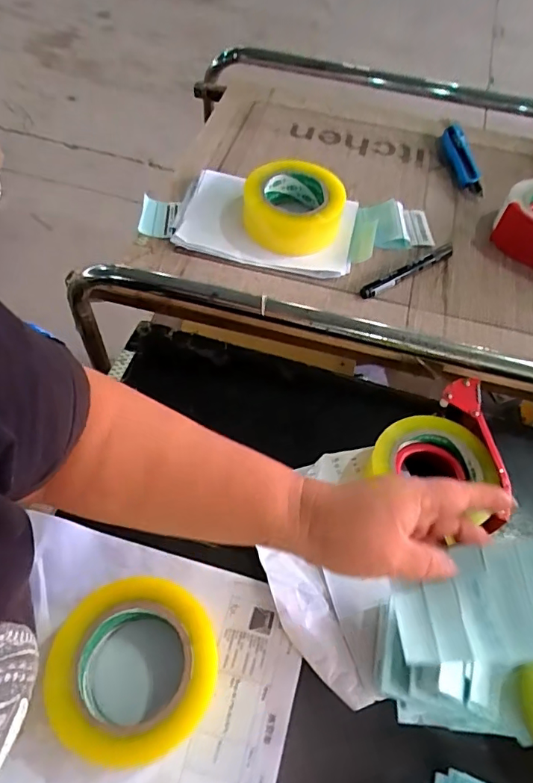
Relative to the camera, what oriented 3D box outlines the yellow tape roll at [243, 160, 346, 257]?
[{"bbox_3d":[0.033,-0.230,0.633,0.120,0.066,0.120,2,58,-3],"label":"yellow tape roll"}]

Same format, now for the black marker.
[{"bbox_3d":[0.175,-0.149,0.614,0.150,0.012,0.017,-29,64,-20],"label":"black marker"}]

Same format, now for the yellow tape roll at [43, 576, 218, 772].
[{"bbox_3d":[-0.098,0.210,0.380,0.117,0.049,0.117,-3,58,-5],"label":"yellow tape roll"}]

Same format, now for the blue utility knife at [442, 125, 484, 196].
[{"bbox_3d":[0.290,-0.349,0.748,0.039,0.021,0.157,3,58,-2],"label":"blue utility knife"}]

